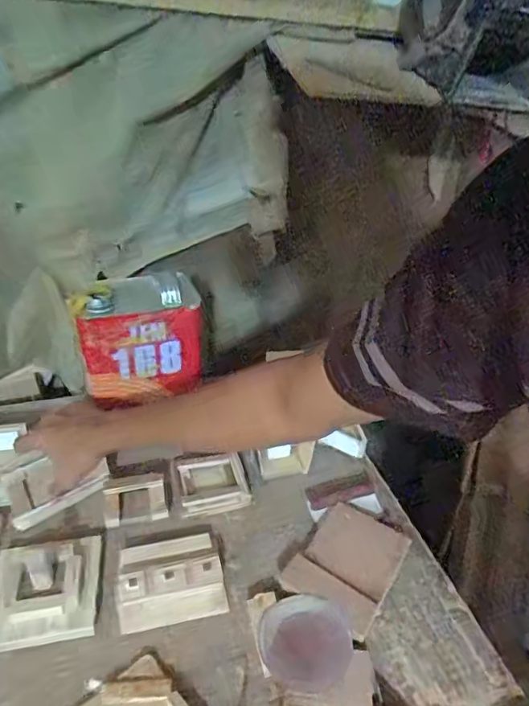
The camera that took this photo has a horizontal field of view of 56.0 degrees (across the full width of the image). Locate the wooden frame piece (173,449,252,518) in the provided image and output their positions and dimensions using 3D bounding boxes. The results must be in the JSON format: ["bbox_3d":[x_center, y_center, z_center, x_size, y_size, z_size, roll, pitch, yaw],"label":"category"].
[{"bbox_3d":[-0.073,0.183,0.699,0.093,0.034,0.080,-6,36,-19],"label":"wooden frame piece"}]

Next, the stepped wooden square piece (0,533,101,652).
[{"bbox_3d":[-0.245,0.255,0.556,0.114,0.051,0.122,-1,35,-12],"label":"stepped wooden square piece"}]

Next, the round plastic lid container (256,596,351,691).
[{"bbox_3d":[0.043,0.307,0.530,0.094,0.021,0.085,-6,36,-19],"label":"round plastic lid container"}]

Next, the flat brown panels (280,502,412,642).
[{"bbox_3d":[0.105,0.255,0.613,0.106,0.012,0.154,26,38,25],"label":"flat brown panels"}]

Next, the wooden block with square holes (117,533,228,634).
[{"bbox_3d":[-0.108,0.257,0.581,0.123,0.034,0.105,-6,36,-19],"label":"wooden block with square holes"}]

